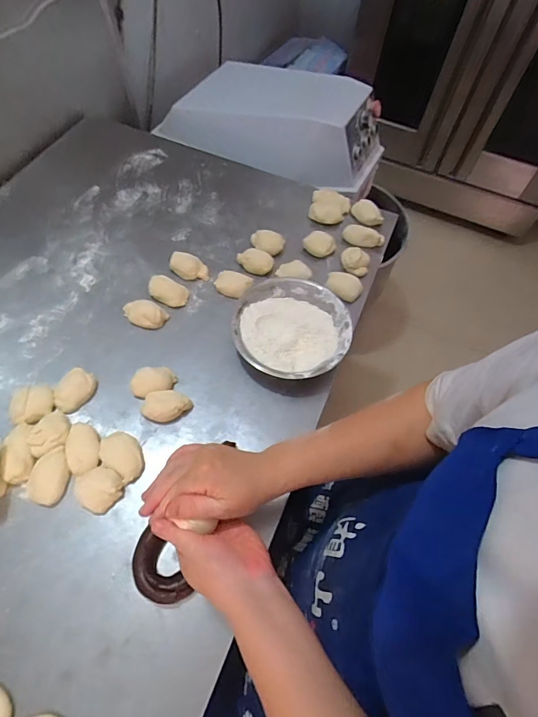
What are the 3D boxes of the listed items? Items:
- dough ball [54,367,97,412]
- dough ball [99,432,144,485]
[{"bbox_3d":[-0.295,0.048,0.617,0.043,0.028,0.068,30,63,13],"label":"dough ball"},{"bbox_3d":[-0.205,0.138,0.572,0.051,0.024,0.070,-37,69,-22],"label":"dough ball"}]

